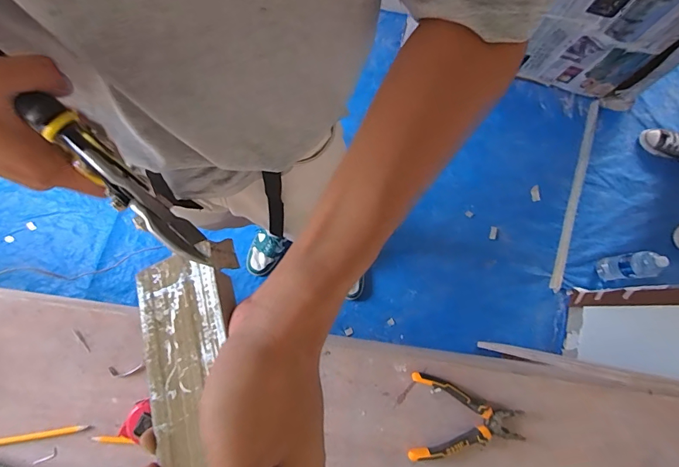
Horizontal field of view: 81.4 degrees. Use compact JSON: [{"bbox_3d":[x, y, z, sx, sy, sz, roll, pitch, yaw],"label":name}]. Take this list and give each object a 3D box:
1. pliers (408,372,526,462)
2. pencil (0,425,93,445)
[{"bbox_3d":[0.204,0.299,0.628,0.181,0.021,0.124,7,79,0],"label":"pliers"},{"bbox_3d":[-0.473,0.313,0.608,0.171,0.008,0.013,-8,80,-3],"label":"pencil"}]

